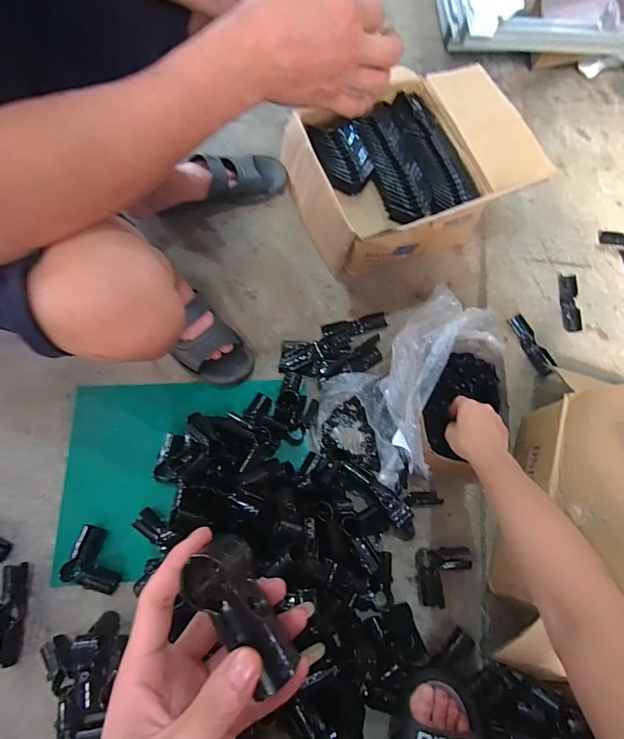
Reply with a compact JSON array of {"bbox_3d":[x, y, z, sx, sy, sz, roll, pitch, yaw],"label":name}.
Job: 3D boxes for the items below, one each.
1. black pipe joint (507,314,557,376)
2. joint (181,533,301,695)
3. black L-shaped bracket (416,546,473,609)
[{"bbox_3d":[0.429,-0.051,0.781,0.038,0.020,0.129,-22,74,-11],"label":"black pipe joint"},{"bbox_3d":[-0.039,0.137,0.227,0.036,0.024,0.080,-34,81,-12],"label":"joint"},{"bbox_3d":[0.212,0.328,0.637,0.080,0.031,0.081,-1,71,-4],"label":"black L-shaped bracket"}]

